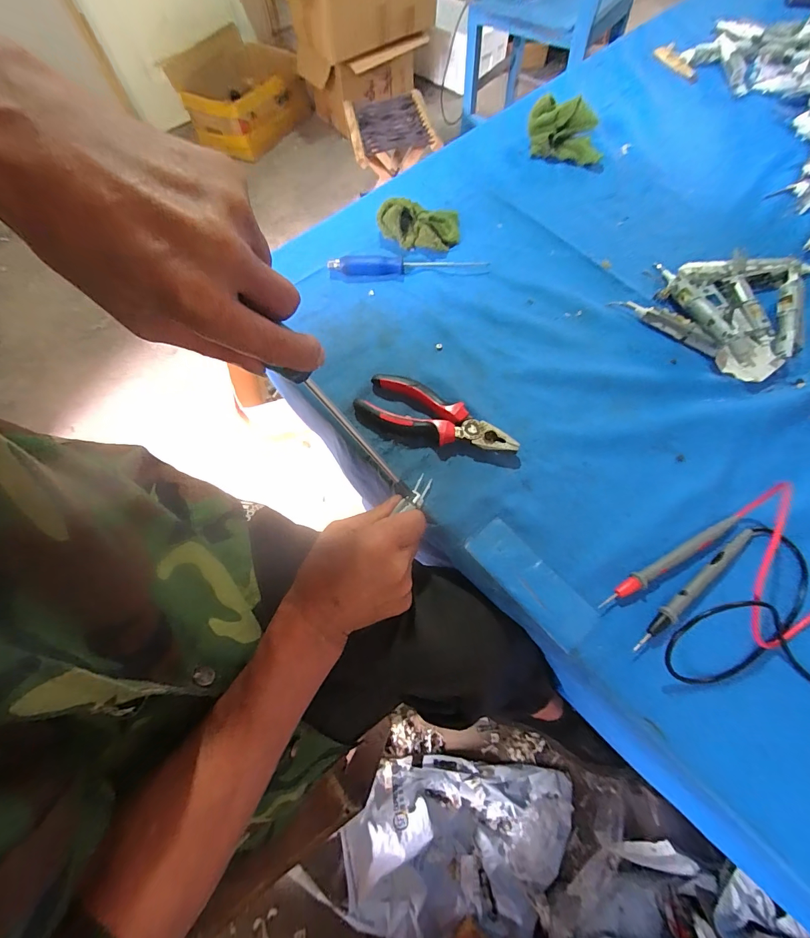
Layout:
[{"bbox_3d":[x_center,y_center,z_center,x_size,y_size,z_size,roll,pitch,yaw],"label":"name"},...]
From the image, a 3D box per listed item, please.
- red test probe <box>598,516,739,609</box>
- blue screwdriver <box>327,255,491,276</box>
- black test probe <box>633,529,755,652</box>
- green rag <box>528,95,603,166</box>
[{"bbox_3d":[0.220,0.076,0.323,0.140,0.012,0.012,-26,67,-8],"label":"red test probe"},{"bbox_3d":[0.002,-0.253,0.477,0.191,0.017,0.022,-2,66,2],"label":"blue screwdriver"},{"bbox_3d":[0.235,0.094,0.314,0.144,0.011,0.011,-35,69,-12],"label":"black test probe"},{"bbox_3d":[0.227,-0.475,0.548,0.114,0.047,0.057,26,70,14],"label":"green rag"}]

